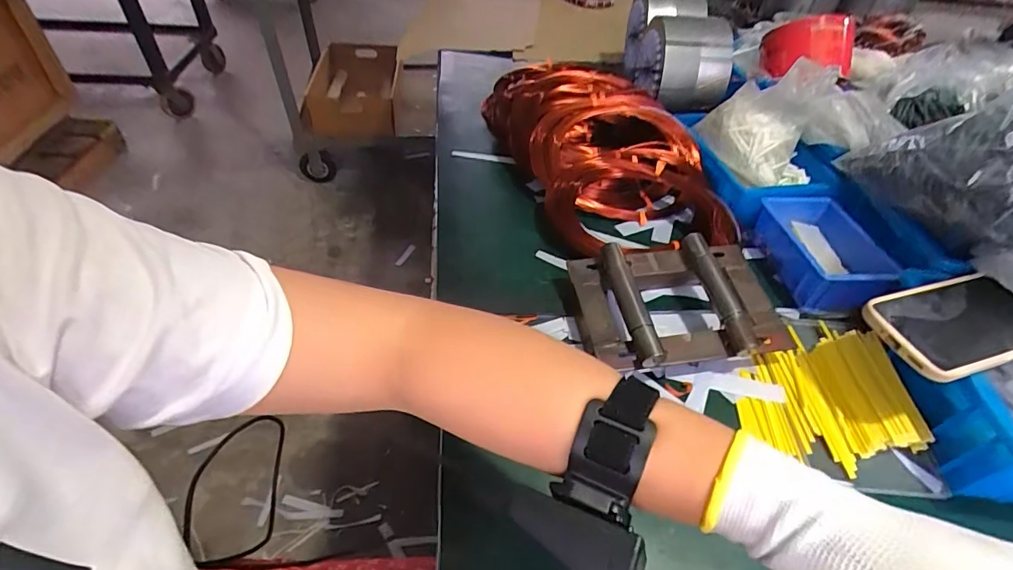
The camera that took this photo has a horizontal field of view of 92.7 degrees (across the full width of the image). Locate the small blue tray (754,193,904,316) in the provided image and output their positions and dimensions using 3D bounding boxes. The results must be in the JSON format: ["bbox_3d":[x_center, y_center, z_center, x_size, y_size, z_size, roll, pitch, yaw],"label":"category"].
[{"bbox_3d":[0.362,-0.036,0.549,0.118,0.060,0.150,1,46,-5],"label":"small blue tray"}]

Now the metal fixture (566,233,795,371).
[{"bbox_3d":[0.170,0.021,0.489,0.195,0.055,0.136,-5,47,-10],"label":"metal fixture"}]

